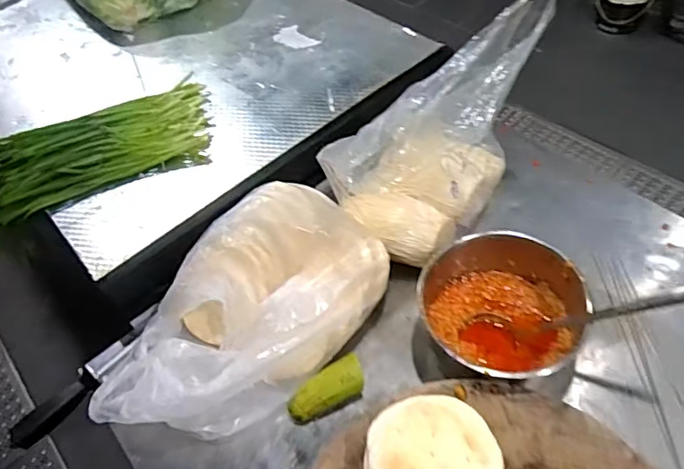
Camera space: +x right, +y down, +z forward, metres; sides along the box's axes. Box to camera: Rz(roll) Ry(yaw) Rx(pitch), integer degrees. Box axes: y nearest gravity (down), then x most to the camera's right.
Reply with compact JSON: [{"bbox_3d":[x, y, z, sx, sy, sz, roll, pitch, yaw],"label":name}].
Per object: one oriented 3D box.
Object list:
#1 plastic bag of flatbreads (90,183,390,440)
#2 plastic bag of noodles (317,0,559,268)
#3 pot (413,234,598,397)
[{"bbox_3d":[-0.133,0.107,0.695,0.243,0.112,0.385,33,64,29],"label":"plastic bag of flatbreads"},{"bbox_3d":[0.129,-0.126,0.712,0.152,0.263,0.287,28,61,27],"label":"plastic bag of noodles"},{"bbox_3d":[0.192,0.100,0.669,0.191,0.124,0.192,-4,52,5],"label":"pot"}]

